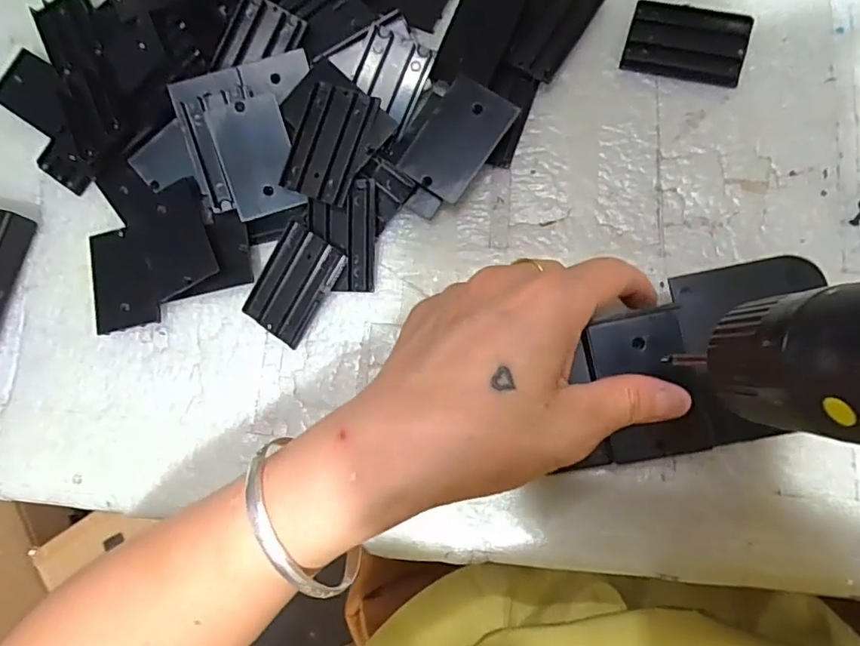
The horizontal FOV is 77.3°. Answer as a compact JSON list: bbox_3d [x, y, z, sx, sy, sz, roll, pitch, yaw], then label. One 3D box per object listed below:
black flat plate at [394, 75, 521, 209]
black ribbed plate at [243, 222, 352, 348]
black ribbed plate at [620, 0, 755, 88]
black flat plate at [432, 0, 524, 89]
[{"bbox_3d":[0.013,-0.089,0.259,0.036,0.004,0.054,35,94,8],"label":"black flat plate"},{"bbox_3d":[-0.068,-0.018,0.268,0.034,0.006,0.054,34,100,-2],"label":"black ribbed plate"},{"bbox_3d":[0.124,-0.136,0.261,0.054,0.006,0.036,16,84,11],"label":"black ribbed plate"},{"bbox_3d":[0.025,-0.145,0.269,0.033,0.009,0.060,18,79,15],"label":"black flat plate"}]

